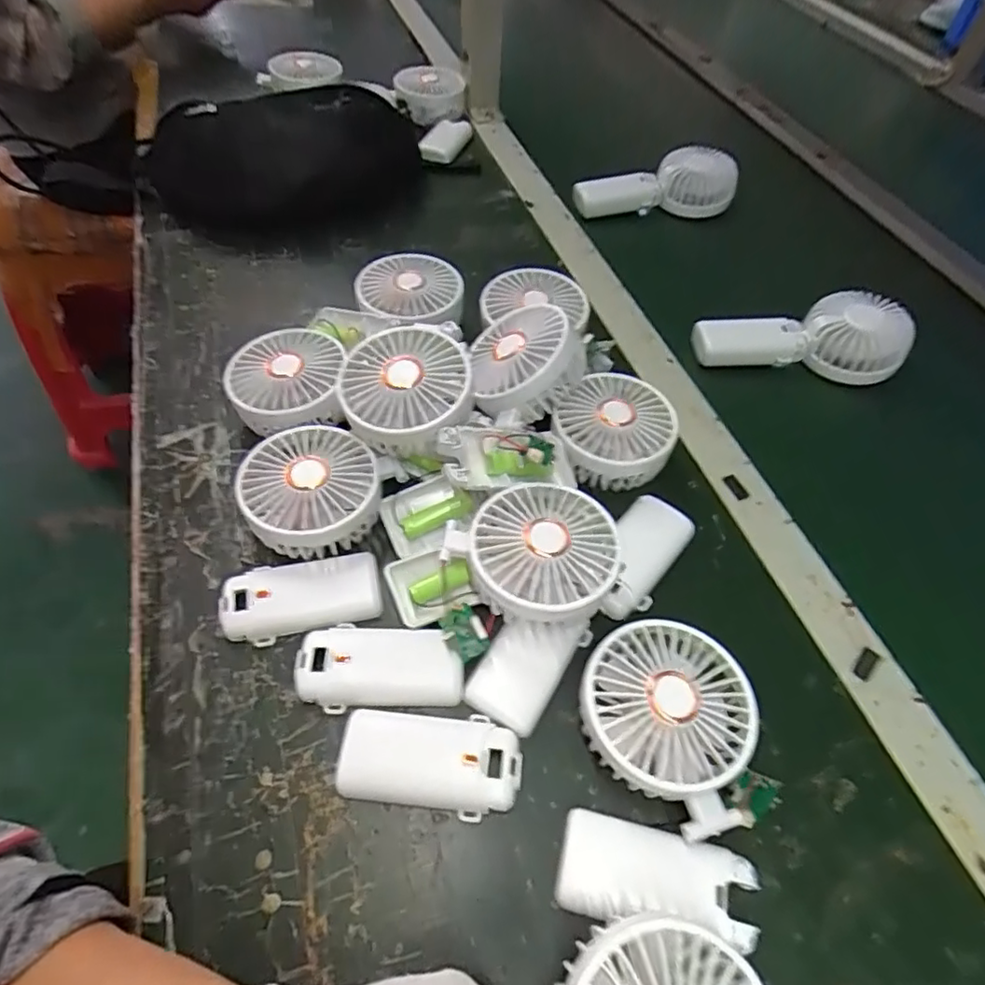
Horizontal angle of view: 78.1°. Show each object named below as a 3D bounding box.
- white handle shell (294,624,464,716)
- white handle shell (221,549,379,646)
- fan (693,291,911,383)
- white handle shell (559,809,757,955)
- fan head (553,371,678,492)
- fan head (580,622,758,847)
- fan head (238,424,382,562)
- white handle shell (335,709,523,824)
[{"bbox_3d":[-0.065,0.098,0.348,0.092,0.011,0.047,-2,53,-7],"label":"white handle shell"},{"bbox_3d":[-0.118,0.065,0.376,0.093,0.015,0.045,-6,54,-10],"label":"white handle shell"},{"bbox_3d":[0.272,-0.141,0.532,0.177,0.047,0.069,1,53,-5],"label":"fan"},{"bbox_3d":[0.079,0.189,0.296,0.091,0.019,0.043,14,53,5],"label":"white handle shell"},{"bbox_3d":[0.085,-0.044,0.436,0.083,0.045,0.086,13,53,4],"label":"fan head"},{"bbox_3d":[0.091,0.119,0.329,0.094,0.044,0.091,25,55,13],"label":"fan head"},{"bbox_3d":[-0.116,0.001,0.396,0.081,0.050,0.084,3,53,-4],"label":"fan head"},{"bbox_3d":[-0.033,0.142,0.323,0.094,0.016,0.048,3,53,-3],"label":"white handle shell"}]

